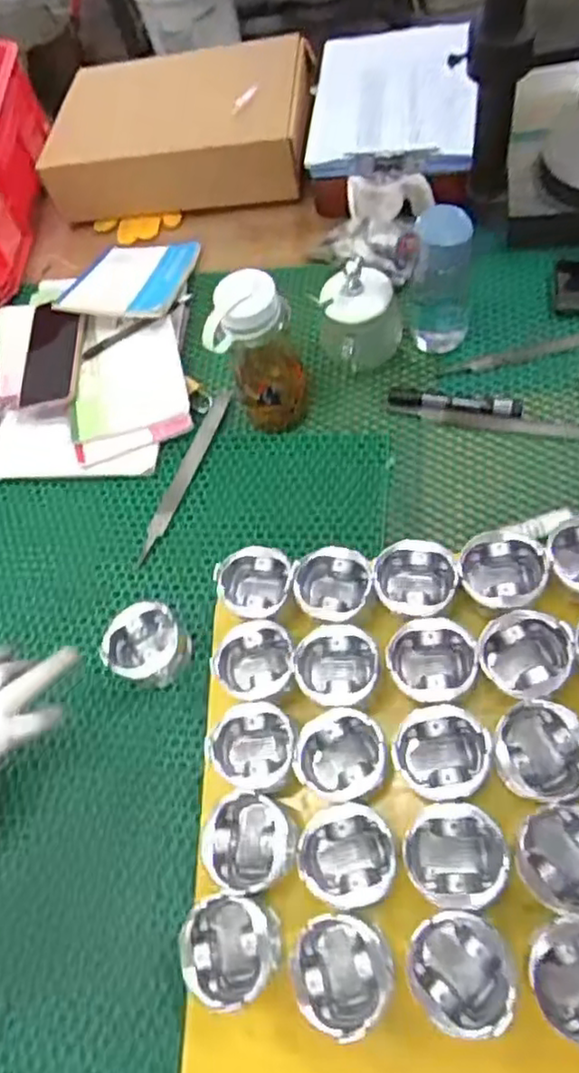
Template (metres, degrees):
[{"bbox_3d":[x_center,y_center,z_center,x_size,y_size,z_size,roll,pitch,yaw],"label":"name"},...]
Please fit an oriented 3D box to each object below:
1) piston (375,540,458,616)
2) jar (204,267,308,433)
[{"bbox_3d":[0.110,0.036,0.579,0.071,0.041,0.064,-1,79,1],"label":"piston"},{"bbox_3d":[-0.030,-0.187,0.674,0.090,0.161,0.092,3,79,2],"label":"jar"}]

